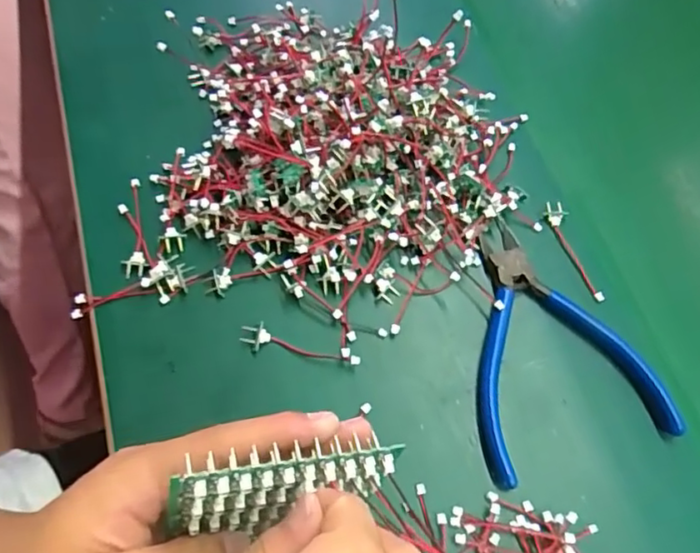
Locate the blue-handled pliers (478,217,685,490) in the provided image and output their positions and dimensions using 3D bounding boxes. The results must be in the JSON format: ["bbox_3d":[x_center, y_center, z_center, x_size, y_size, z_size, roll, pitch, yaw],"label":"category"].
[{"bbox_3d":[0.105,0.032,0.339,0.104,0.010,0.139,-14,66,-11],"label":"blue-handled pliers"}]

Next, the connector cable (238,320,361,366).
[{"bbox_3d":[-0.027,0.038,0.334,0.066,0.011,0.013,9,64,0],"label":"connector cable"}]

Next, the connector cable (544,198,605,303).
[{"bbox_3d":[0.136,-0.016,0.369,0.013,0.009,0.068,-17,67,-12],"label":"connector cable"}]

